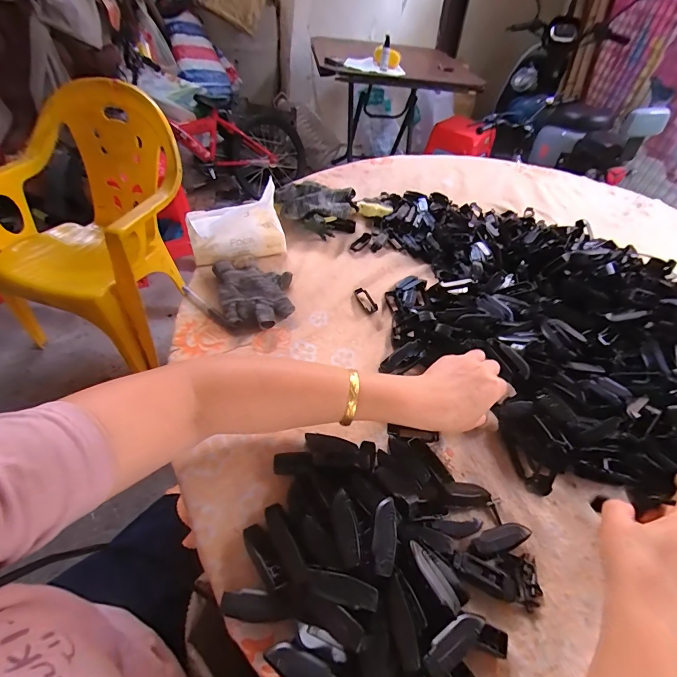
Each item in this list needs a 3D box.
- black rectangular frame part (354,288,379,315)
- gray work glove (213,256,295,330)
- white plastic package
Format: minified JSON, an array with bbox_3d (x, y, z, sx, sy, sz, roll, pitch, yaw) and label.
[{"bbox_3d":[0.040,-0.057,0.516,0.019,0.010,0.055,-15,51,-17],"label":"black rectangular frame part"},{"bbox_3d":[-0.112,-0.063,0.493,0.097,0.030,0.128,-12,50,-15],"label":"gray work glove"},{"bbox_3d":[-0.155,-0.175,0.535,0.138,0.098,0.056,-12,50,-15],"label":"white plastic package"}]

